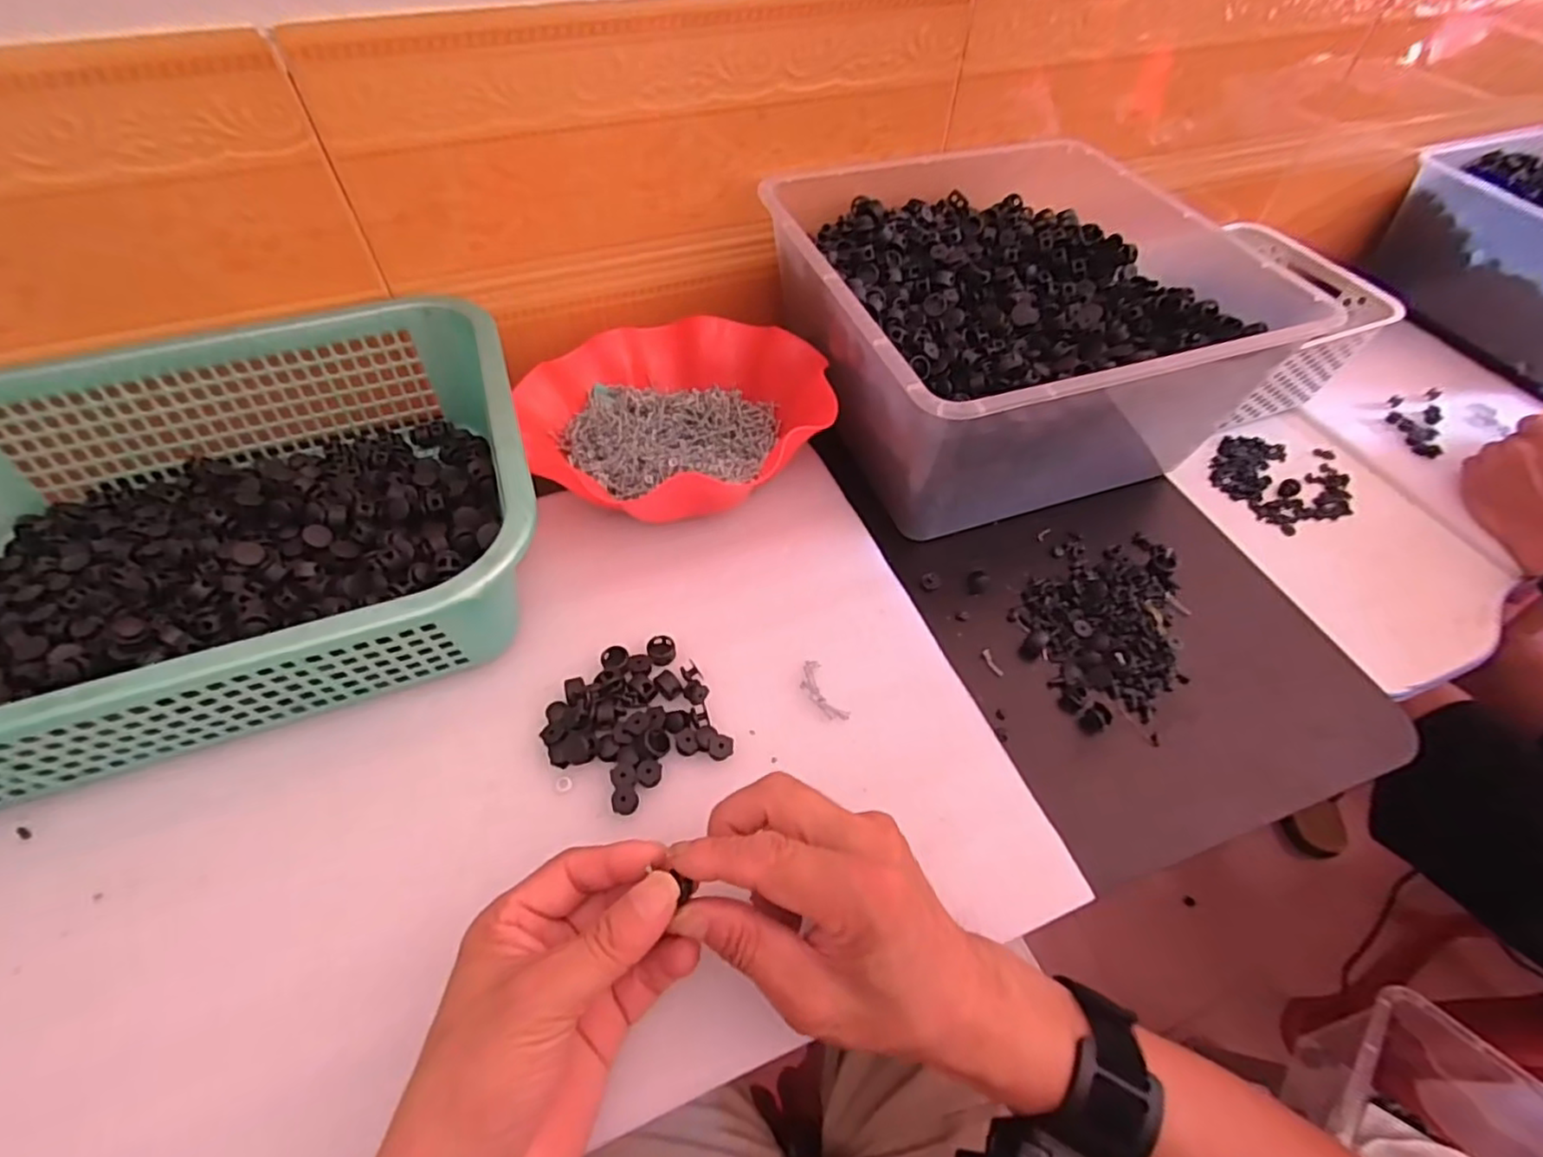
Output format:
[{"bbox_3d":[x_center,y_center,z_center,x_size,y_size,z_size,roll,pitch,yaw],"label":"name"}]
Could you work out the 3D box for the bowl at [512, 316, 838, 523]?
[{"bbox_3d":[-0.068,-0.129,0.485,0.221,0.066,0.200,35,59,18],"label":"bowl"}]

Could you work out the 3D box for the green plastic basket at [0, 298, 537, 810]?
[{"bbox_3d":[-0.344,-0.035,0.393,0.380,0.116,0.287,-15,57,-15],"label":"green plastic basket"}]

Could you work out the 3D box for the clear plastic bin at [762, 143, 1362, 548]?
[{"bbox_3d":[0.171,-0.201,0.507,0.292,0.127,0.300,-13,57,-14],"label":"clear plastic bin"}]

